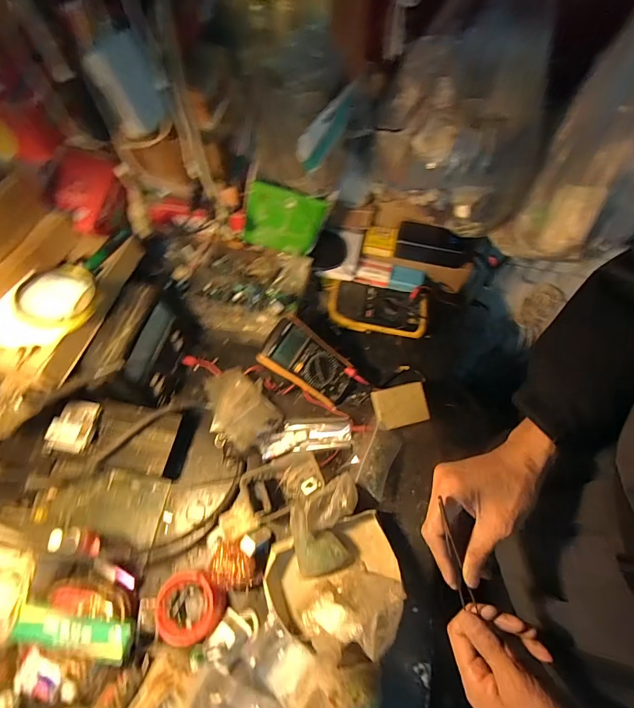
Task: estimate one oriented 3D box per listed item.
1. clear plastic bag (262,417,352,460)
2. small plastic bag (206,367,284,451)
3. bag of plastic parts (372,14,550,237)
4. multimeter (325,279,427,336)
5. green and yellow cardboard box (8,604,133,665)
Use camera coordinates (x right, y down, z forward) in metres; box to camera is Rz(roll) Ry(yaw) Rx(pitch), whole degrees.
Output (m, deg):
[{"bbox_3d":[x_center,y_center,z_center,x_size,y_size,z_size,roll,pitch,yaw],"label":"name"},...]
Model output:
[{"bbox_3d":[-0.017,0.137,0.644,0.147,0.022,0.059,-5,63,-3],"label":"clear plastic bag"},{"bbox_3d":[-0.128,0.089,0.642,0.107,0.057,0.134,-28,67,-14],"label":"small plastic bag"},{"bbox_3d":[0.187,-0.291,0.506,0.224,0.196,0.107,25,66,12],"label":"bag of plastic parts"},{"bbox_3d":[0.118,-0.089,0.748,0.186,0.052,0.093,9,63,4],"label":"multimeter"},{"bbox_3d":[-0.301,0.347,0.476,0.140,0.037,0.040,10,63,4],"label":"green and yellow cardboard box"}]

